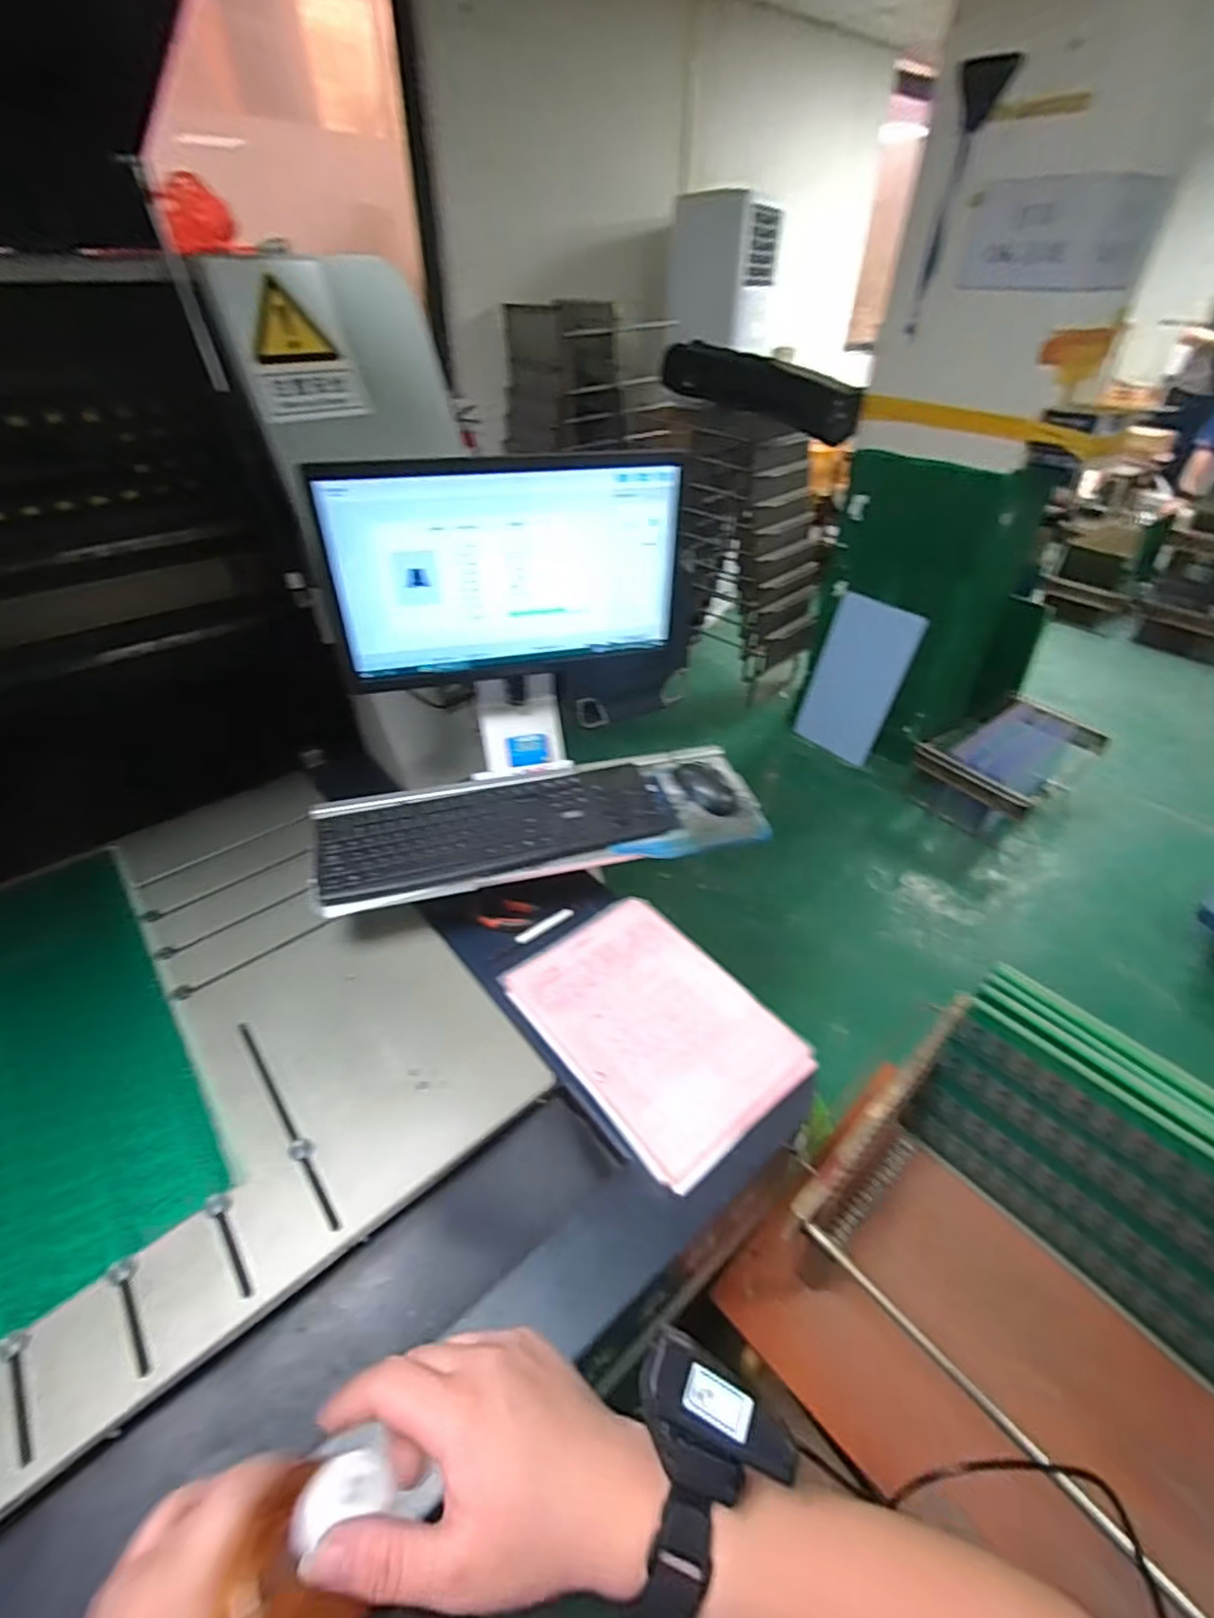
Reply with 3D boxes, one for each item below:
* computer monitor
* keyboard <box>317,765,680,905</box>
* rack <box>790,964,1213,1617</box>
[{"bbox_3d":[-0.115,-0.293,0.817,0.427,0.265,0.040,-11,41,-14],"label":"computer monitor"},{"bbox_3d":[-0.142,0.019,0.866,0.459,0.034,0.144,-13,42,-15],"label":"keyboard"},{"bbox_3d":[0.559,0.581,0.682,0.371,0.415,0.640,-29,48,-31],"label":"rack"}]

